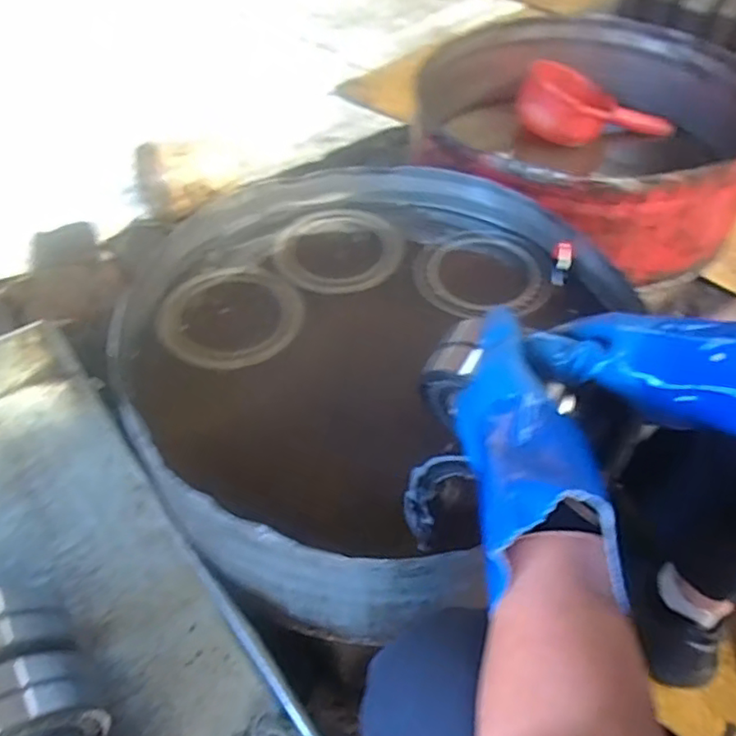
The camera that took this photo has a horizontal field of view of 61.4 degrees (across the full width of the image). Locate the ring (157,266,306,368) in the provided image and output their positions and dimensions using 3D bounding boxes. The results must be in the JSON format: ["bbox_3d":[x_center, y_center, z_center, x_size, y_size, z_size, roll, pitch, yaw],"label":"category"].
[{"bbox_3d":[-0.161,-0.069,0.744,0.165,0.022,0.157,0,50,0],"label":"ring"}]

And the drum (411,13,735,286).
[{"bbox_3d":[0.336,-0.372,1.037,0.544,0.208,0.516,25,55,21],"label":"drum"}]

